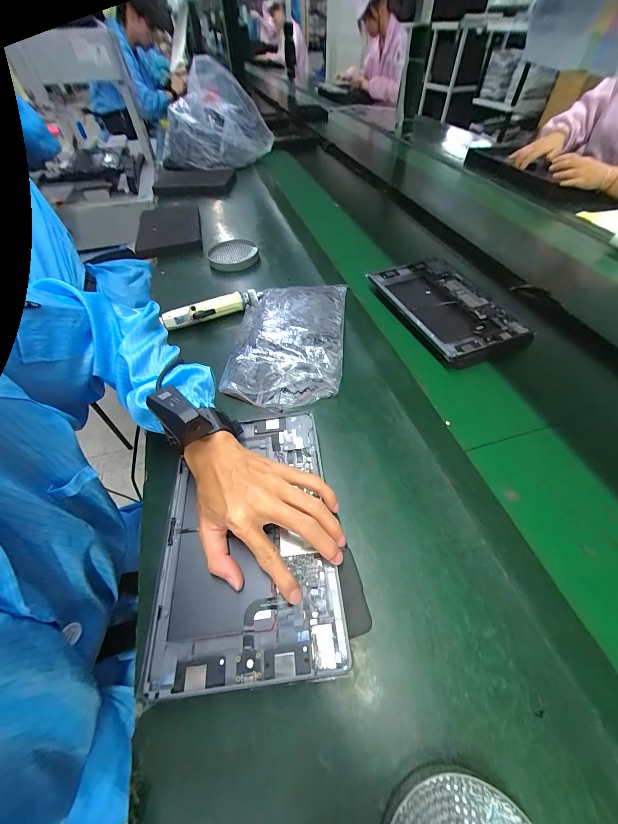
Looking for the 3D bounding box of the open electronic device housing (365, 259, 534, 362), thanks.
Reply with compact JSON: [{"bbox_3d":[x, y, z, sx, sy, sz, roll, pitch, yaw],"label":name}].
[{"bbox_3d":[0.238,-0.192,0.533,0.174,0.034,0.257,-19,56,-13],"label":"open electronic device housing"}]

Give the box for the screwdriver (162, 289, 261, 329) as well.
[{"bbox_3d":[-0.168,-0.184,0.522,0.171,0.025,0.029,-17,56,-12],"label":"screwdriver"}]

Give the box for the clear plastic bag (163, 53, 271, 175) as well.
[{"bbox_3d":[-0.304,-0.875,0.894,0.354,0.217,0.156,1,54,1],"label":"clear plastic bag"}]

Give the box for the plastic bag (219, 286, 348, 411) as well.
[{"bbox_3d":[-0.031,-0.121,0.477,0.171,0.035,0.249,5,54,3],"label":"plastic bag"}]

